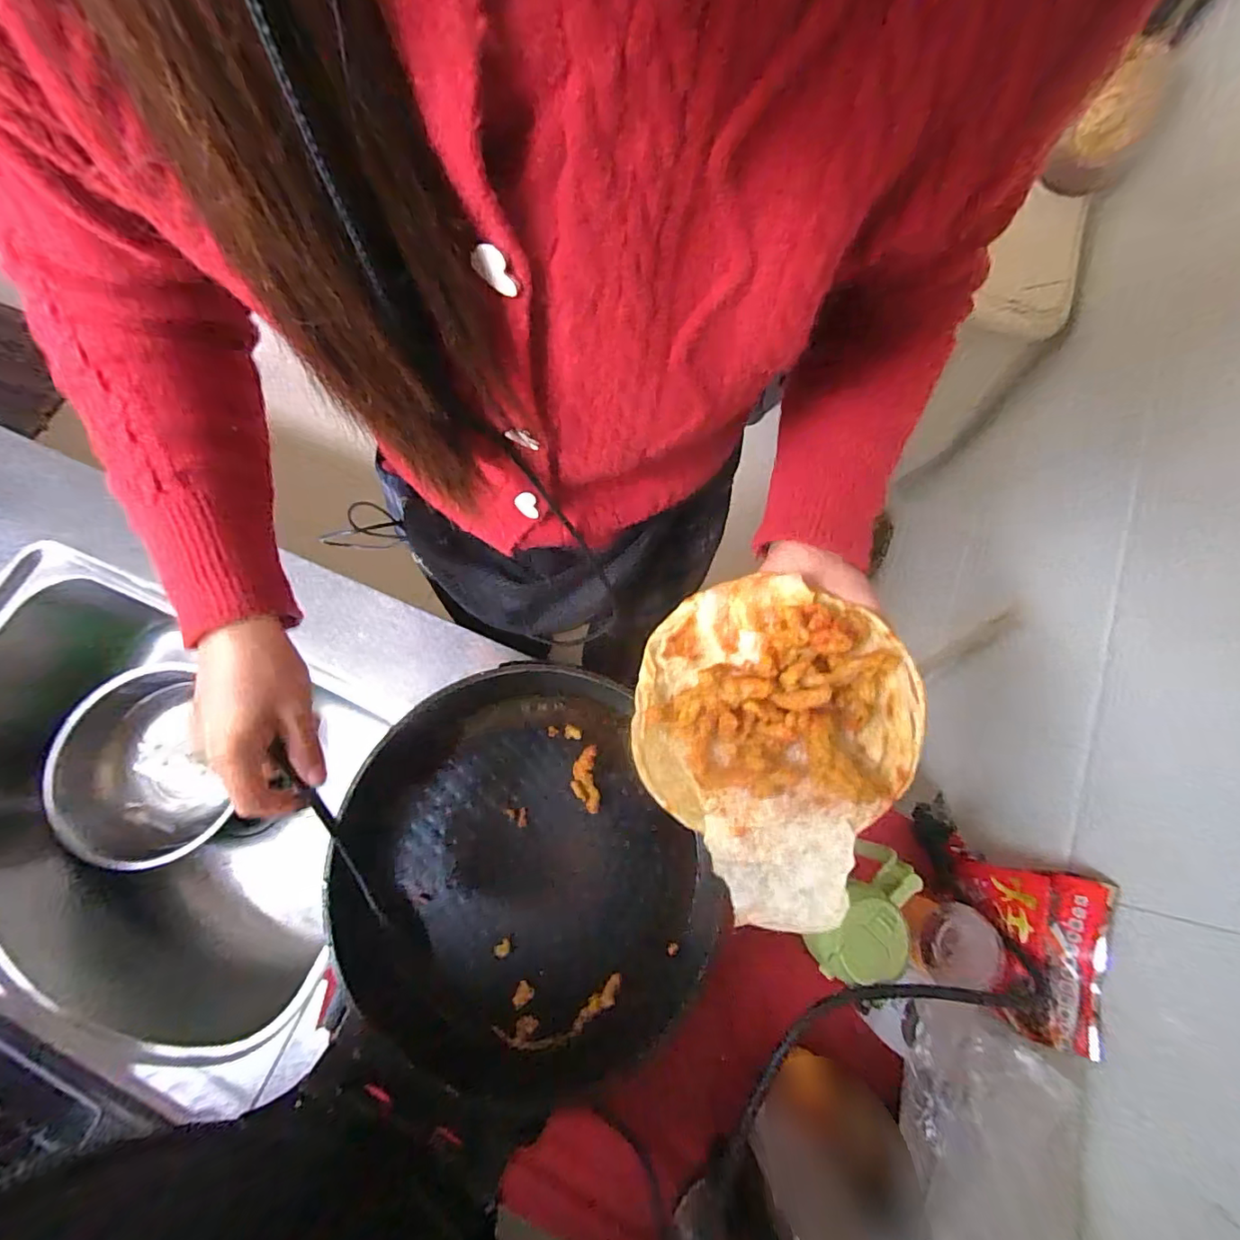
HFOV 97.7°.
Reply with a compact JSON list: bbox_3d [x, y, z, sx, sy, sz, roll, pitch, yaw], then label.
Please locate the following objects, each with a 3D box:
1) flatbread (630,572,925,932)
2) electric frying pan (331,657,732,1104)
[{"bbox_3d":[0.084,0.063,0.322,0.161,0.039,0.177,32,75,9],"label":"flatbread"},{"bbox_3d":[-0.084,0.208,0.460,0.277,0.057,0.329,-27,75,-8],"label":"electric frying pan"}]

